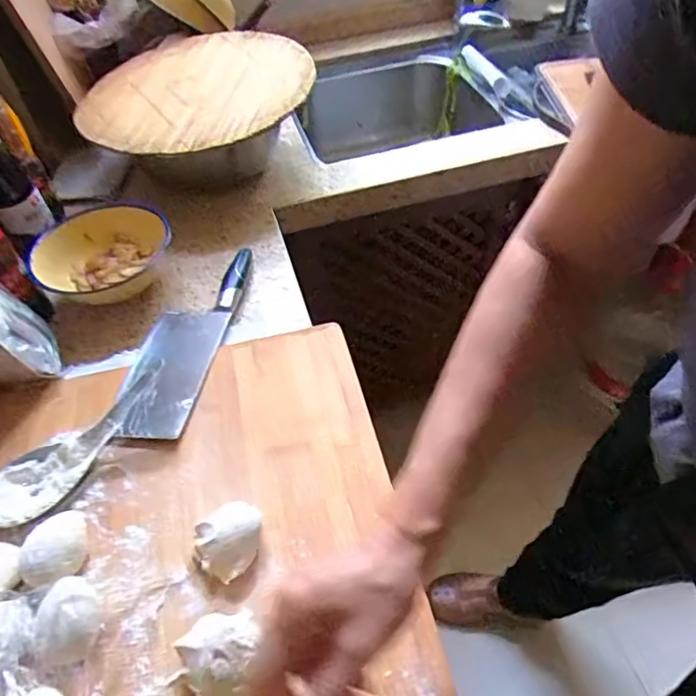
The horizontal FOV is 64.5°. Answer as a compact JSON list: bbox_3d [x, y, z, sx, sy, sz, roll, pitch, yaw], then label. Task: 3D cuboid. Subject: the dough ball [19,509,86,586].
[{"bbox_3d":[-0.252,0.171,0.481,0.047,0.032,0.064,-16,50,-10],"label":"dough ball"}]

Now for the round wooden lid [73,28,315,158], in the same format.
[{"bbox_3d":[-0.226,-0.388,0.825,0.338,0.042,0.290,-23,51,-16],"label":"round wooden lid"}]

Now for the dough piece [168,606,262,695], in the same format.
[{"bbox_3d":[-0.096,0.232,0.418,0.061,0.037,0.066,-2,49,2],"label":"dough piece"}]

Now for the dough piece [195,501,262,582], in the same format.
[{"bbox_3d":[-0.102,0.161,0.473,0.052,0.028,0.061,22,54,21],"label":"dough piece"}]

